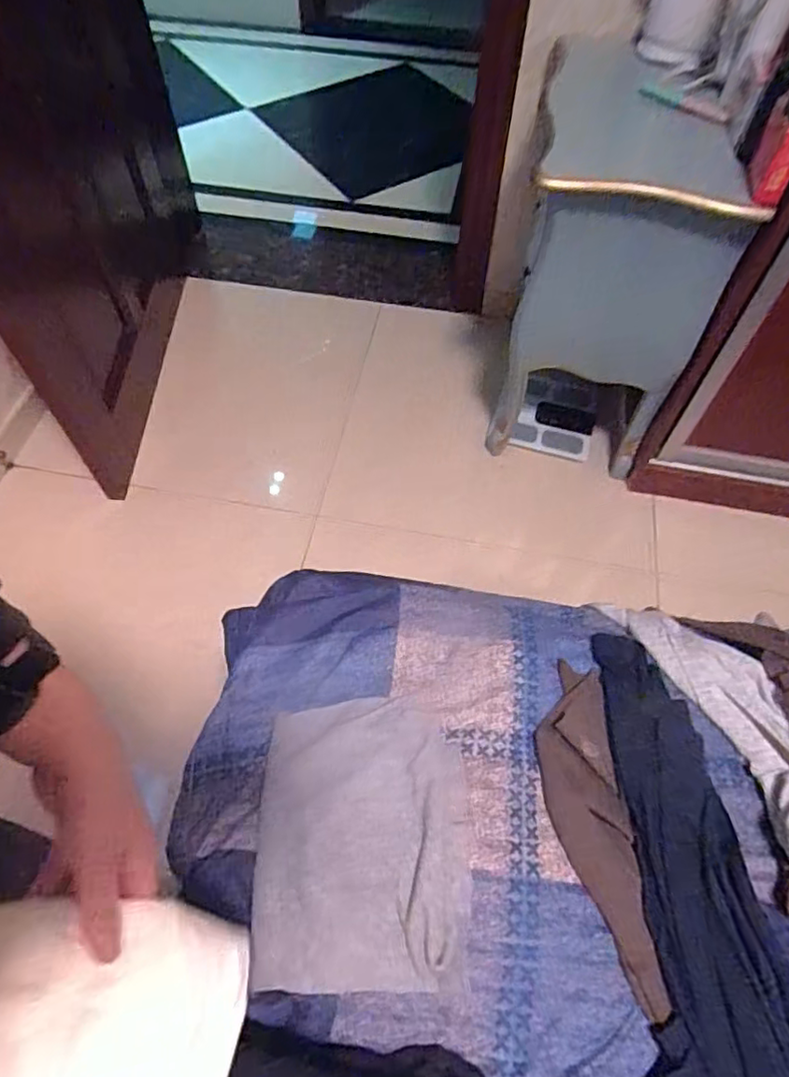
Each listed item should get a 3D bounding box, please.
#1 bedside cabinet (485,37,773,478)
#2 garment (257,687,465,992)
[{"bbox_3d":[0.433,-0.525,1.331,0.360,0.661,0.411,7,59,3],"label":"bedside cabinet"},{"bbox_3d":[-0.029,0.255,0.540,0.175,0.045,0.228,-10,51,11],"label":"garment"}]

